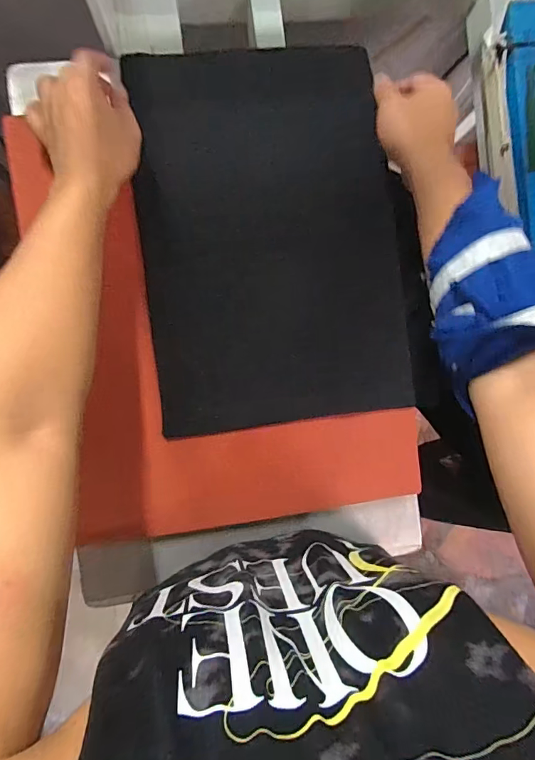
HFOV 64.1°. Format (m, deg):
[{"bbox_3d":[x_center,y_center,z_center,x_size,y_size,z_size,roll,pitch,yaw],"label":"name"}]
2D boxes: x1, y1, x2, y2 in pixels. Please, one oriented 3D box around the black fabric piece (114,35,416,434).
[{"bbox_3d":[0.014,-0.151,0.480,0.295,0.055,0.388,-6,92,-6],"label":"black fabric piece"}]

